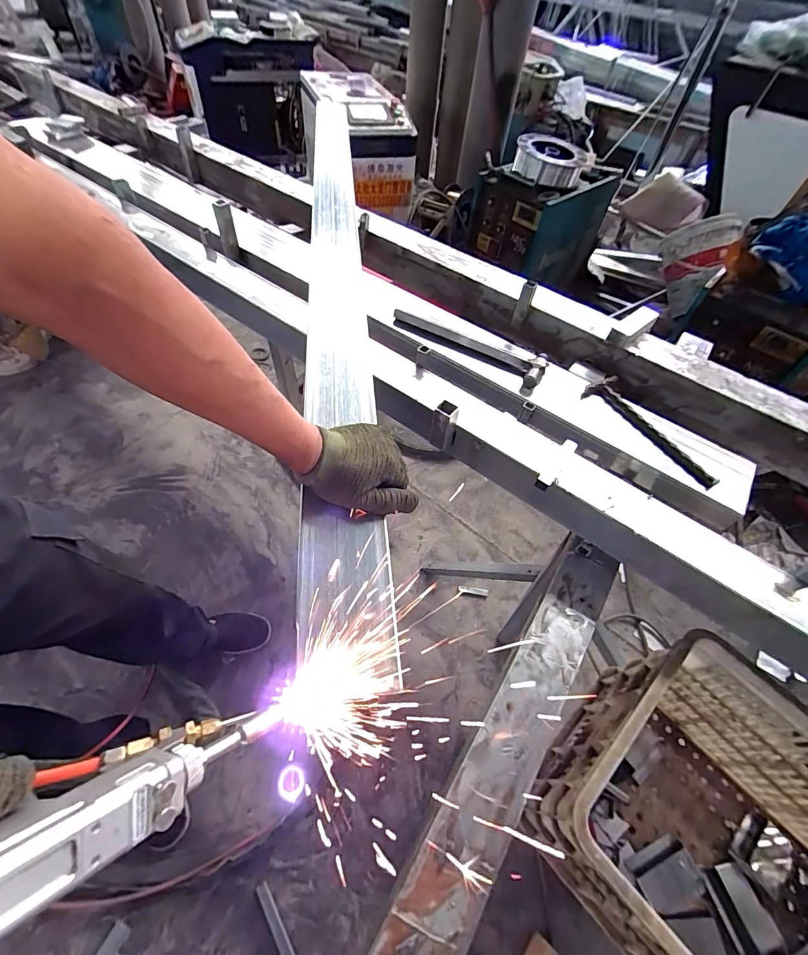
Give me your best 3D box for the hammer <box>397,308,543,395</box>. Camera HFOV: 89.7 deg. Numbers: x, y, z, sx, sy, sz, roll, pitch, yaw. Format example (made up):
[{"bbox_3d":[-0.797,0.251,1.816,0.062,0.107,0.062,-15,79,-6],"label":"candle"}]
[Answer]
[{"bbox_3d":[0.135,-0.285,0.873,0.349,0.042,0.089,32,58,18],"label":"hammer"}]

